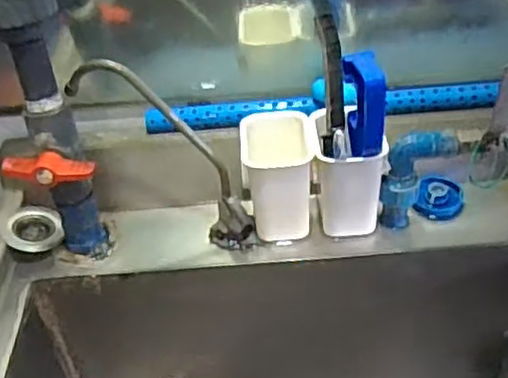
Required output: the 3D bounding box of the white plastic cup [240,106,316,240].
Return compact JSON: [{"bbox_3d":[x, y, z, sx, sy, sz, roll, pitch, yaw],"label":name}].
[{"bbox_3d":[0.025,-0.014,0.712,0.075,0.108,0.075,-5,40,1],"label":"white plastic cup"}]

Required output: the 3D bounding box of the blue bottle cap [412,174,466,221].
[{"bbox_3d":[0.206,0.009,0.747,0.050,0.013,0.057,19,67,10],"label":"blue bottle cap"}]

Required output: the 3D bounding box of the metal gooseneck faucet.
[{"bbox_3d":[-0.080,-0.034,0.690,0.070,0.253,0.039,-23,28,36],"label":"metal gooseneck faucet"}]

